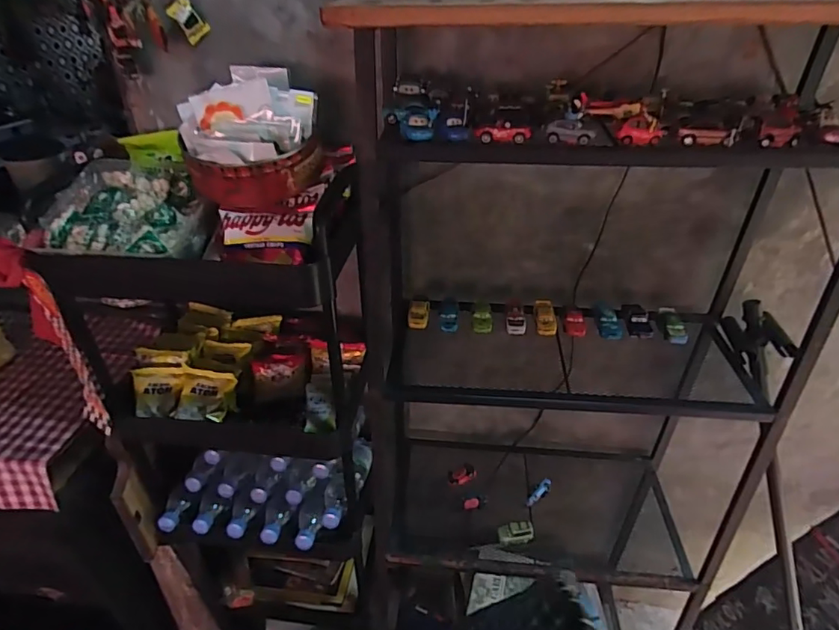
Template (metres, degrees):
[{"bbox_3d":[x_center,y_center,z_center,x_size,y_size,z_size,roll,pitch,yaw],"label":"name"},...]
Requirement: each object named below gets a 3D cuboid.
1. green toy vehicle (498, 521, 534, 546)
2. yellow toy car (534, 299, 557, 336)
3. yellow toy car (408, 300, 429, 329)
[{"bbox_3d":[0.181,0.407,0.926,0.064,0.023,0.032,-7,35,-10],"label":"green toy vehicle"},{"bbox_3d":[0.216,0.004,0.851,0.037,0.023,0.075,5,34,8],"label":"yellow toy car"},{"bbox_3d":[-0.001,-0.001,0.861,0.034,0.024,0.053,2,34,3],"label":"yellow toy car"}]

